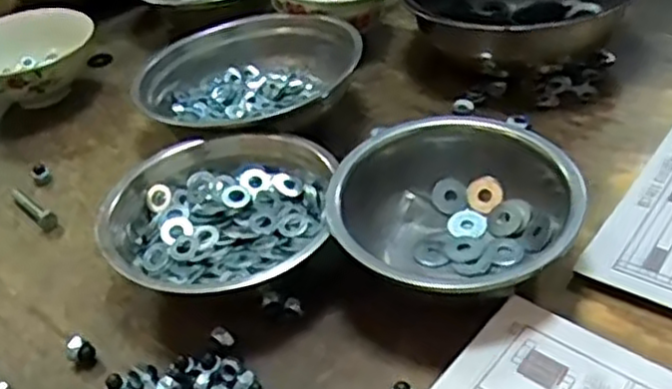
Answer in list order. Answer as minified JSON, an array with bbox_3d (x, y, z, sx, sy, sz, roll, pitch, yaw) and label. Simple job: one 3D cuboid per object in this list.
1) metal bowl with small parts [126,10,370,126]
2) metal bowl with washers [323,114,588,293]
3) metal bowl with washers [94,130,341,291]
[{"bbox_3d":[-0.076,-0.114,0.739,0.188,0.069,0.185,-5,39,4],"label":"metal bowl with small parts"},{"bbox_3d":[0.084,0.021,0.532,0.163,0.071,0.161,-5,39,4],"label":"metal bowl with washers"},{"bbox_3d":[-0.088,0.021,0.577,0.166,0.066,0.180,8,41,19],"label":"metal bowl with washers"}]

